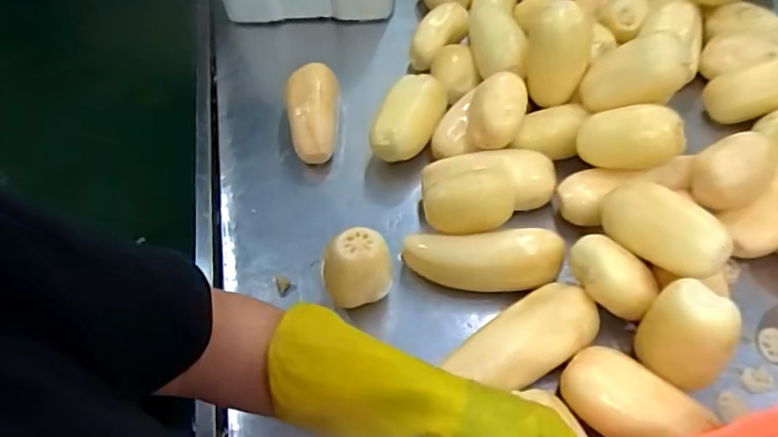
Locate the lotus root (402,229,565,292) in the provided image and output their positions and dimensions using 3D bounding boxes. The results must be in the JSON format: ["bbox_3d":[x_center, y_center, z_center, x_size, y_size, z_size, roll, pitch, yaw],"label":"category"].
[{"bbox_3d":[0.105,0.048,0.629,0.175,0.050,0.059,2,55,6],"label":"lotus root"}]

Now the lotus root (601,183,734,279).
[{"bbox_3d":[0.297,0.010,0.590,0.057,0.076,0.131,8,32,-43],"label":"lotus root"}]

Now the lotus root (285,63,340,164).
[{"bbox_3d":[-0.105,-0.148,0.783,0.075,0.070,0.131,-10,55,-2],"label":"lotus root"}]

